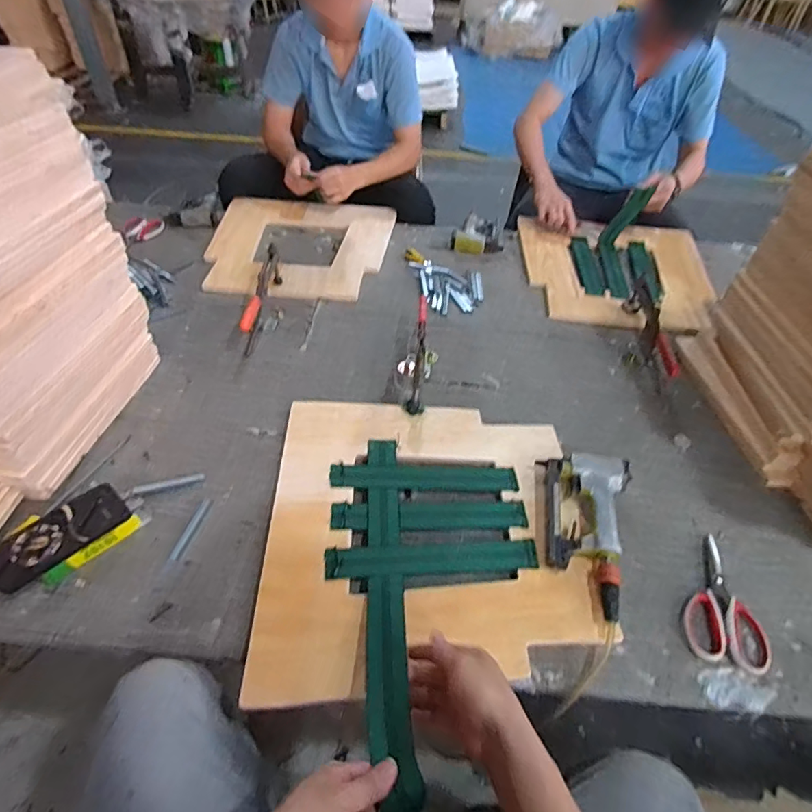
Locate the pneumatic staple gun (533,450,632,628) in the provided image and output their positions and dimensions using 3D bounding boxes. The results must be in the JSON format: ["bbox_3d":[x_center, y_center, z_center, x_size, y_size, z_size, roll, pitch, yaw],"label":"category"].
[{"bbox_3d":[0.254,0.176,0.728,0.131,0.055,0.251,16,48,13],"label":"pneumatic staple gun"}]

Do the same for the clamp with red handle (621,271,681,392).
[{"bbox_3d":[0.517,-0.149,1.022,0.034,0.098,0.313,4,47,1],"label":"clamp with red handle"}]

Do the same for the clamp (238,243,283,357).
[{"bbox_3d":[-0.312,-0.245,1.077,0.028,0.104,0.278,4,47,1],"label":"clamp"}]

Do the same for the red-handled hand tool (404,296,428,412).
[{"bbox_3d":[0.023,-0.109,0.955,0.033,0.099,0.274,4,47,1],"label":"red-handled hand tool"}]

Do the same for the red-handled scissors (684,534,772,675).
[{"bbox_3d":[0.440,0.266,0.677,0.099,0.022,0.177,14,48,11],"label":"red-handled scissors"}]

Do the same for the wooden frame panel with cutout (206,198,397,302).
[{"bbox_3d":[-0.281,-0.447,1.334,0.470,0.021,0.495,2,47,-1],"label":"wooden frame panel with cutout"}]

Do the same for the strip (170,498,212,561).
[{"bbox_3d":[-0.320,0.182,0.733,0.016,0.004,0.101,12,47,9],"label":"strip"}]

